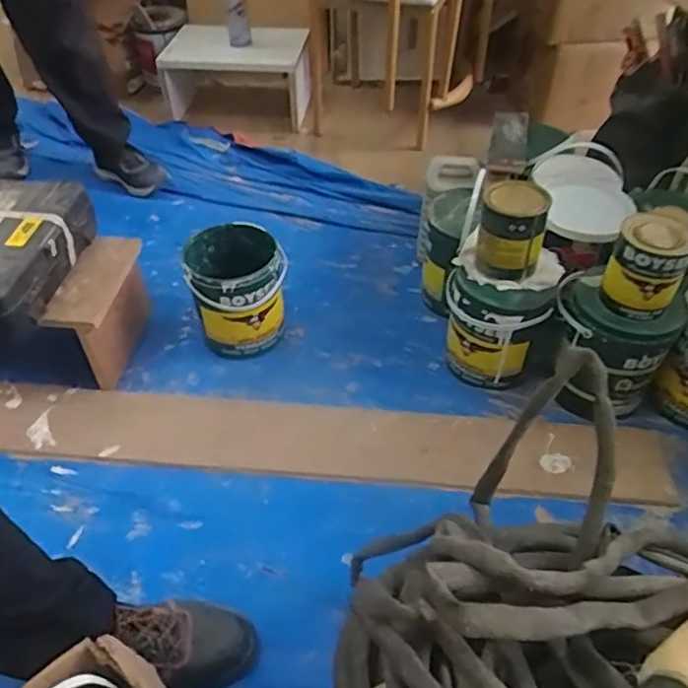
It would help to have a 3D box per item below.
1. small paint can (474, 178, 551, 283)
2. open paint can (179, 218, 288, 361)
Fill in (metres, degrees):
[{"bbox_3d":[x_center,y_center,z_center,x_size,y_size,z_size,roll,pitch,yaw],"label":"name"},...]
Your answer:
[{"bbox_3d":[0.278,-0.184,1.038,0.110,0.142,0.115,9,47,10],"label":"small paint can"},{"bbox_3d":[-0.198,-0.094,1.168,0.163,0.210,0.169,1,46,-1],"label":"open paint can"}]

